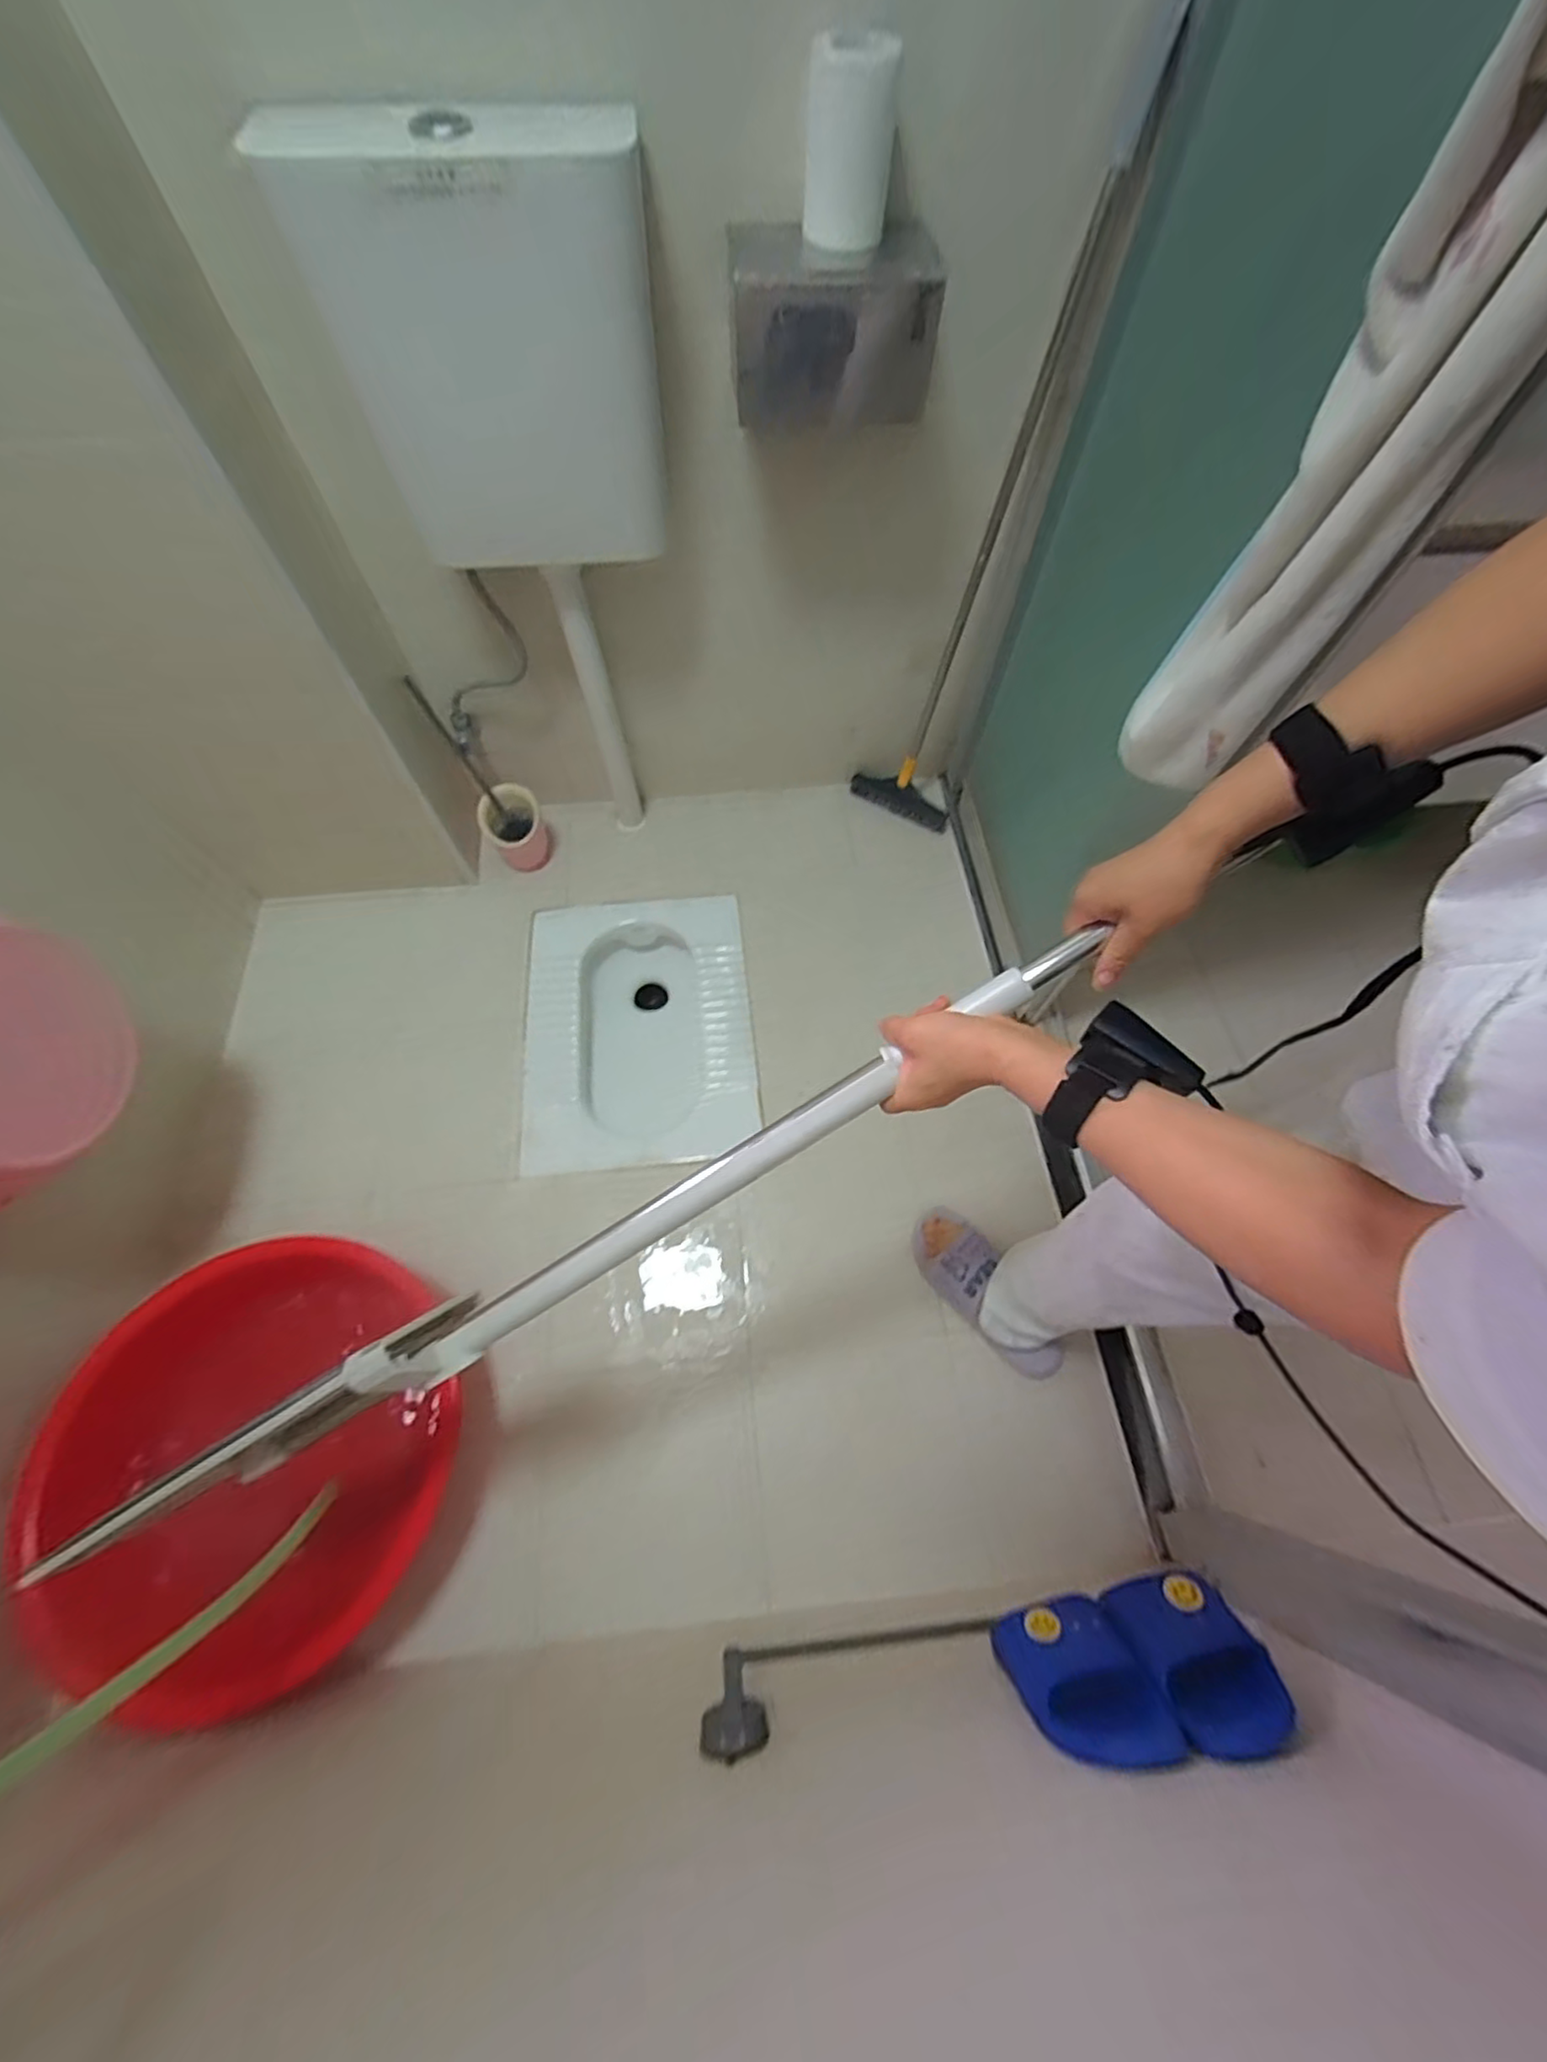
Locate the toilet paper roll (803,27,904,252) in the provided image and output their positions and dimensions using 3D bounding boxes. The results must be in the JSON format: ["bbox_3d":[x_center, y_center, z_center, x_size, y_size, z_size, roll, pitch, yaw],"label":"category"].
[{"bbox_3d":[0.075,-0.881,0.662,0.083,0.132,0.070,7,65,3],"label":"toilet paper roll"}]

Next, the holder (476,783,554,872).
[{"bbox_3d":[-0.514,-0.400,1.341,0.122,0.144,0.093,-29,68,-14],"label":"holder"}]

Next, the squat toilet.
[{"bbox_3d":[-0.249,0.010,1.316,0.416,0.187,0.556,-6,65,-4],"label":"squat toilet"}]

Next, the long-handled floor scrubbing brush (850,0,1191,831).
[{"bbox_3d":[0.289,-0.737,1.043,0.212,0.974,0.179,6,65,2],"label":"long-handled floor scrubbing brush"}]

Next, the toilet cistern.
[{"bbox_3d":[-0.310,-0.766,0.788,0.354,0.374,0.129,-3,65,-2],"label":"toilet cistern"}]

